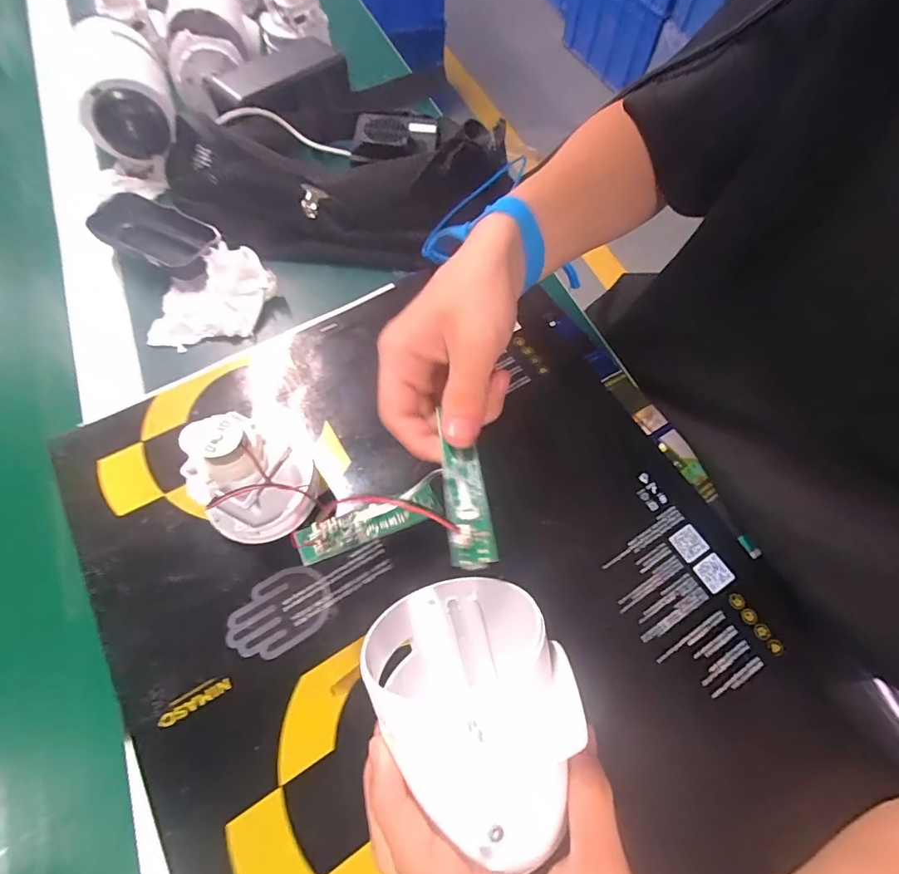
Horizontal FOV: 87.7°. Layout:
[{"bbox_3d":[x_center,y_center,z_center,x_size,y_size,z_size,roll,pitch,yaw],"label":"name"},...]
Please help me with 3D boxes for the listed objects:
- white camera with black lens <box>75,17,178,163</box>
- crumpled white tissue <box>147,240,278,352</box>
[{"bbox_3d":[-0.282,-0.300,0.409,0.075,0.079,0.110,-20,67,-13],"label":"white camera with black lens"},{"bbox_3d":[-0.185,-0.108,0.359,0.097,0.033,0.062,-21,67,-14],"label":"crumpled white tissue"}]

